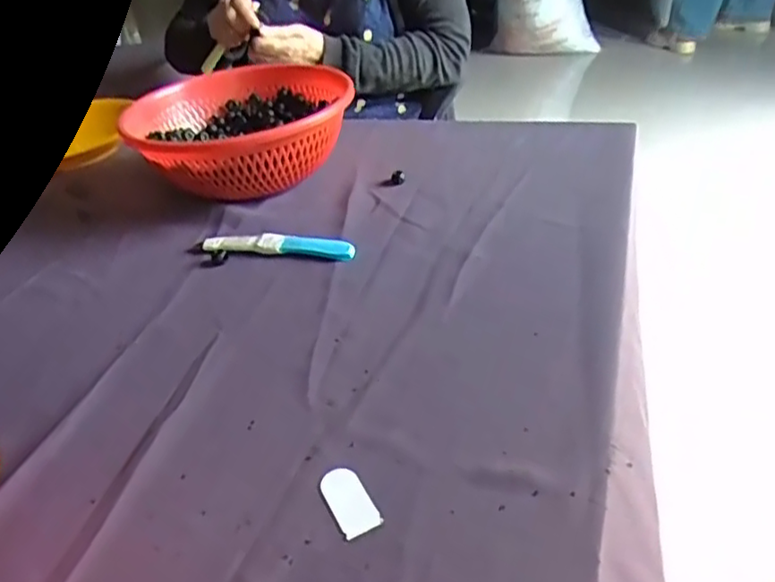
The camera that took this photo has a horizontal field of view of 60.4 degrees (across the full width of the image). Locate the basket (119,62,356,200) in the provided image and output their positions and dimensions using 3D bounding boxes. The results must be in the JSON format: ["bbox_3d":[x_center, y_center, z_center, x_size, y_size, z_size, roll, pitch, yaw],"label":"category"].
[{"bbox_3d":[-0.159,-0.178,0.758,0.226,0.090,0.222,-3,35,4],"label":"basket"}]

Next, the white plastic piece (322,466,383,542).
[{"bbox_3d":[-0.023,0.122,0.394,0.023,0.004,0.048,-20,37,-19],"label":"white plastic piece"}]

